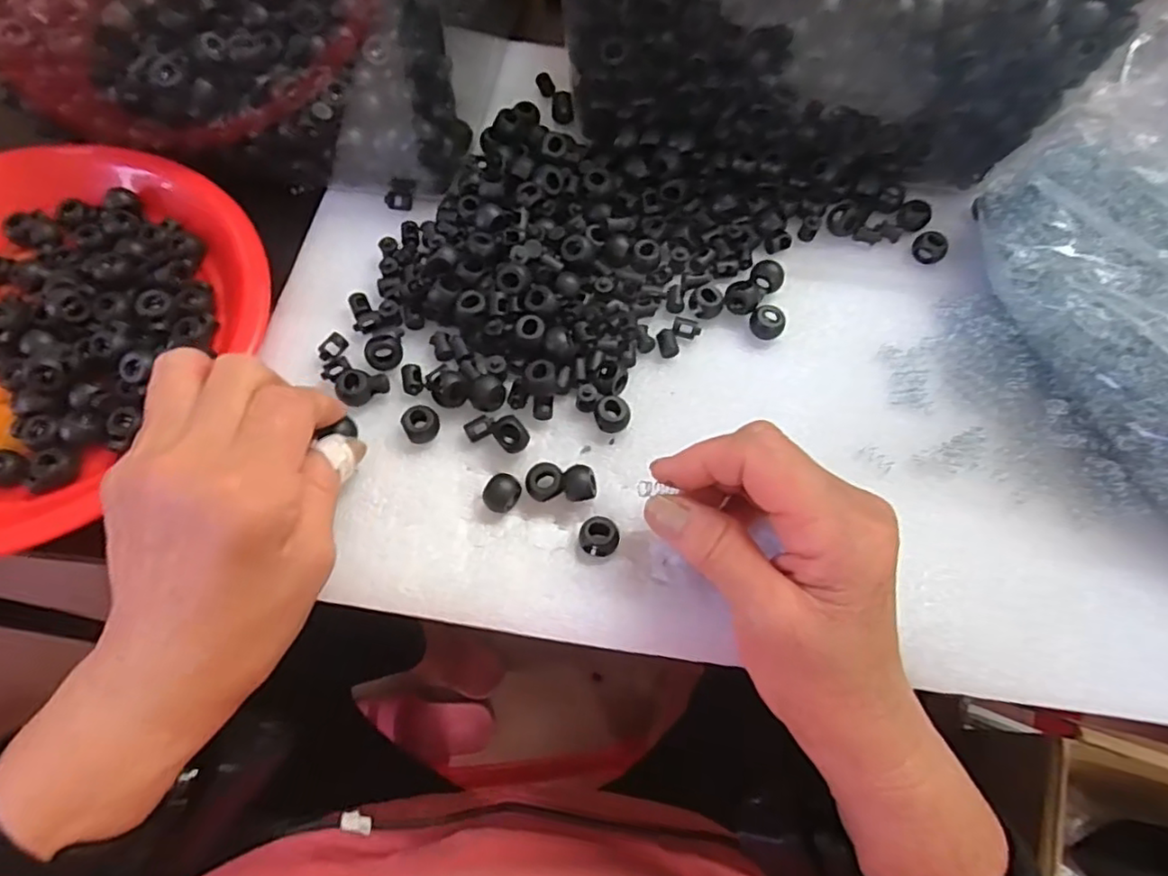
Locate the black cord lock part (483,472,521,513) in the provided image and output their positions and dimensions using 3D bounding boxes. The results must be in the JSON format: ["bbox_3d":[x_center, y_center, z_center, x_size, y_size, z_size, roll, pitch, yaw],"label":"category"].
[{"bbox_3d":[-0.037,0.026,0.290,0.014,0.012,0.017,26,67,8],"label":"black cord lock part"}]

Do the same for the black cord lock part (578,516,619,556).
[{"bbox_3d":[0.007,0.044,0.284,0.017,0.011,0.016,27,67,8],"label":"black cord lock part"}]

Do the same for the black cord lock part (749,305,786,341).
[{"bbox_3d":[0.095,-0.060,0.330,0.016,0.011,0.015,1,66,-3],"label":"black cord lock part"}]

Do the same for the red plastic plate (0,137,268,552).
[{"bbox_3d":[-0.284,-0.059,0.316,0.208,0.031,0.224,1,66,-3],"label":"red plastic plate"}]

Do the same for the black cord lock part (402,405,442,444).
[{"bbox_3d":[-0.077,-0.006,0.299,0.017,0.011,0.015,-28,71,-15],"label":"black cord lock part"}]

